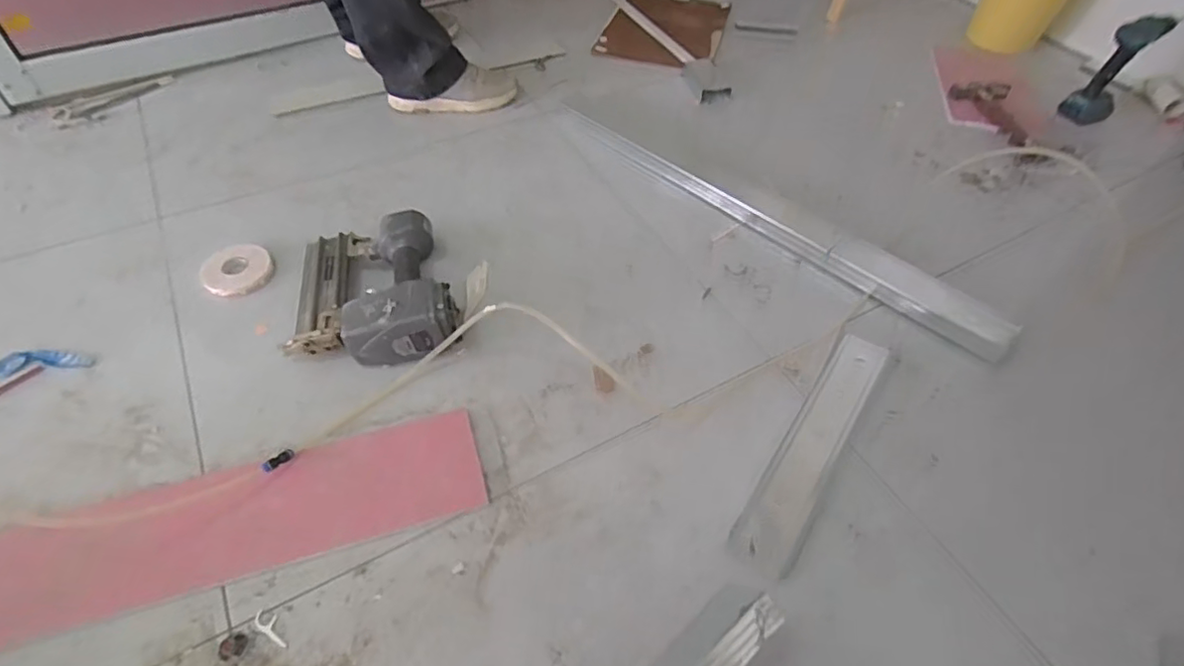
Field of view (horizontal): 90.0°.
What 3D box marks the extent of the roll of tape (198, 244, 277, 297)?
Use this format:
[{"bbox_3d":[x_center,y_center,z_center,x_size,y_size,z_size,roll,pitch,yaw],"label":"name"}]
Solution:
[{"bbox_3d":[-0.619,-0.111,1.036,0.114,0.031,0.114,1,50,-1],"label":"roll of tape"}]

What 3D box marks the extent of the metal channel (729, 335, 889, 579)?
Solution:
[{"bbox_3d":[0.326,0.160,0.856,0.082,0.026,0.413,30,56,21],"label":"metal channel"}]

